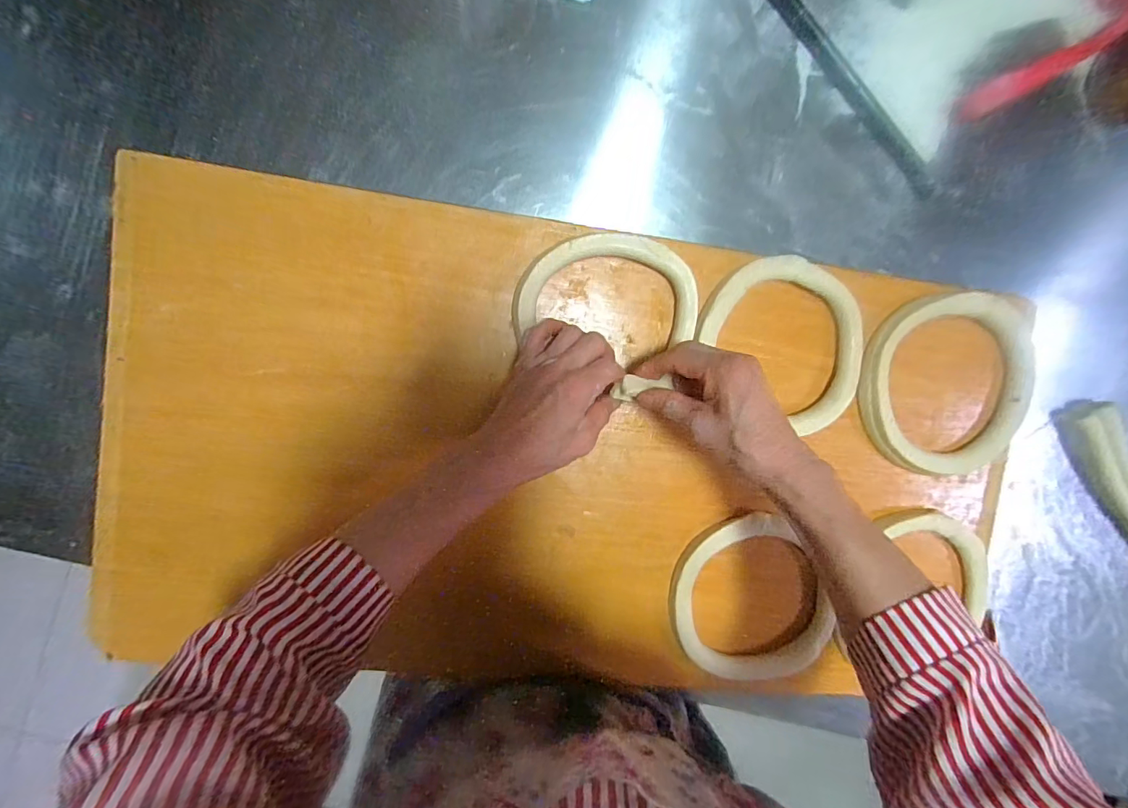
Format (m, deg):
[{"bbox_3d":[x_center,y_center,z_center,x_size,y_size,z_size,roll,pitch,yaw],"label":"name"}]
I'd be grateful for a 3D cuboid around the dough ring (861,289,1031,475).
[{"bbox_3d":[0.348,-0.015,0.435,0.157,0.017,0.166,-1,95,-7],"label":"dough ring"}]

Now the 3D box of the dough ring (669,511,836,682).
[{"bbox_3d":[0.166,0.181,0.434,0.135,0.019,0.153,-34,98,-3],"label":"dough ring"}]

